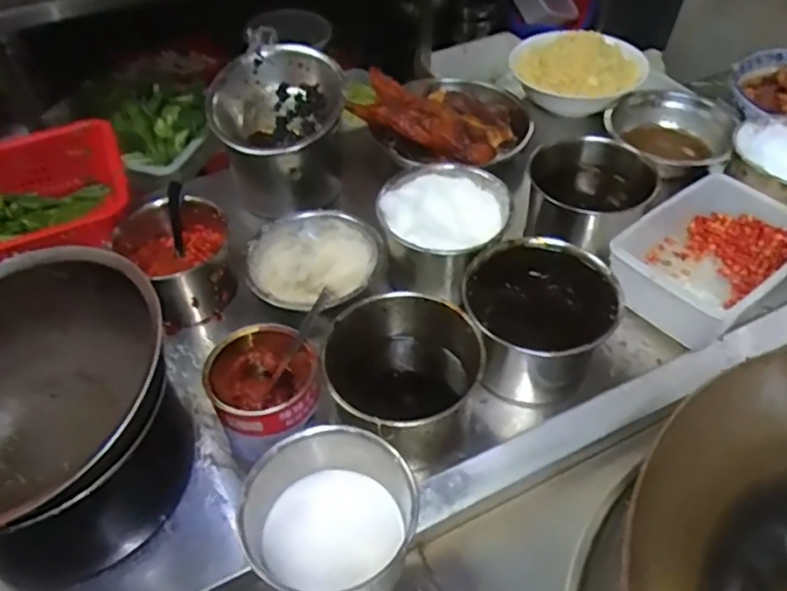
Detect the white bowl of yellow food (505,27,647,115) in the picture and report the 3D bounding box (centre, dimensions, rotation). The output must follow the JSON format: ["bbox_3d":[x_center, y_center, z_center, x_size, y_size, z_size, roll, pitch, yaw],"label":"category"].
[{"bbox_3d":[0.279,-0.343,0.962,0.174,0.080,0.147,32,56,26],"label":"white bowl of yellow food"}]

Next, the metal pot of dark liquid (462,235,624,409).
[{"bbox_3d":[0.156,0.034,0.699,0.155,0.139,0.133,14,50,13],"label":"metal pot of dark liquid"}]

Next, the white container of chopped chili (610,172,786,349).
[{"bbox_3d":[0.377,-0.039,0.763,0.225,0.080,0.165,-29,54,-23],"label":"white container of chopped chili"}]

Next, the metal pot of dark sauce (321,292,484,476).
[{"bbox_3d":[0.016,0.091,0.652,0.143,0.112,0.153,-1,48,1],"label":"metal pot of dark sauce"}]

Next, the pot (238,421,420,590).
[{"bbox_3d":[-0.052,0.196,0.541,0.133,0.113,0.129,-1,48,1],"label":"pot"}]

